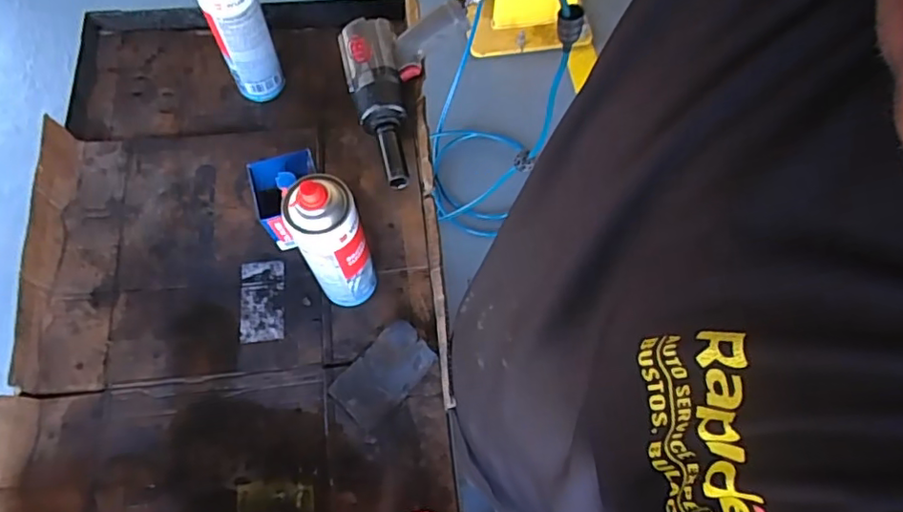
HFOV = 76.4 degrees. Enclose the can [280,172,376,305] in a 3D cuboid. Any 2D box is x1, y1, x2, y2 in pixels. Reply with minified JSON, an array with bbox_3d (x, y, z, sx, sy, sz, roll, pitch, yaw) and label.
[{"bbox_3d":[-0.118,-0.010,0.585,0.062,0.213,0.060,0,67,-1],"label":"can"}]

